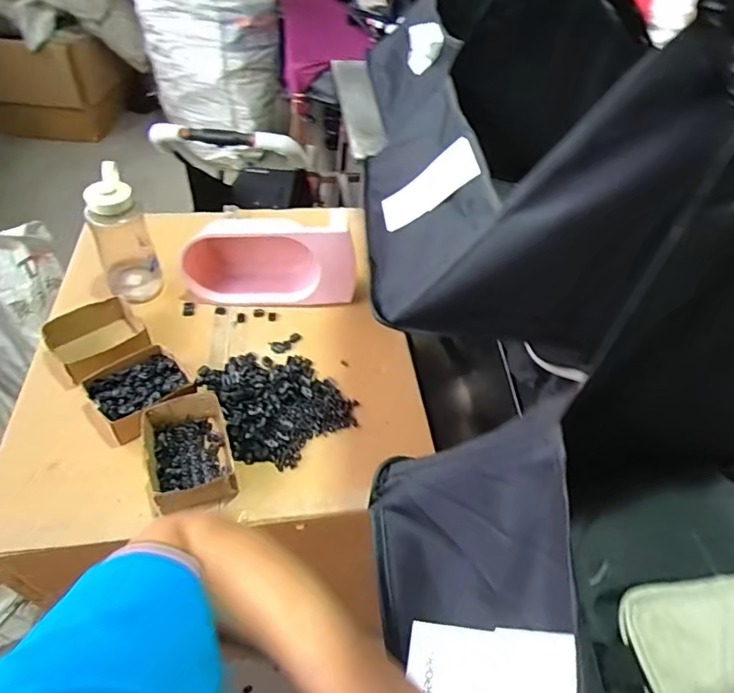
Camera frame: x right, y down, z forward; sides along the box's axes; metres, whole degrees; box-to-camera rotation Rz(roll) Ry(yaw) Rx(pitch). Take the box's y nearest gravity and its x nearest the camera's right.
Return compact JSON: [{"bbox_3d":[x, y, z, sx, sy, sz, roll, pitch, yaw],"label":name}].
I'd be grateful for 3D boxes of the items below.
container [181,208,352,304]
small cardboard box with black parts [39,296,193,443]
[{"bbox_3d":[-0.168,-0.154,0.890,0.284,0.135,0.091,0,49,-5],"label":"container"},{"bbox_3d":[-0.379,0.027,0.773,0.142,0.051,0.254,-31,58,-28],"label":"small cardboard box with black parts"}]

